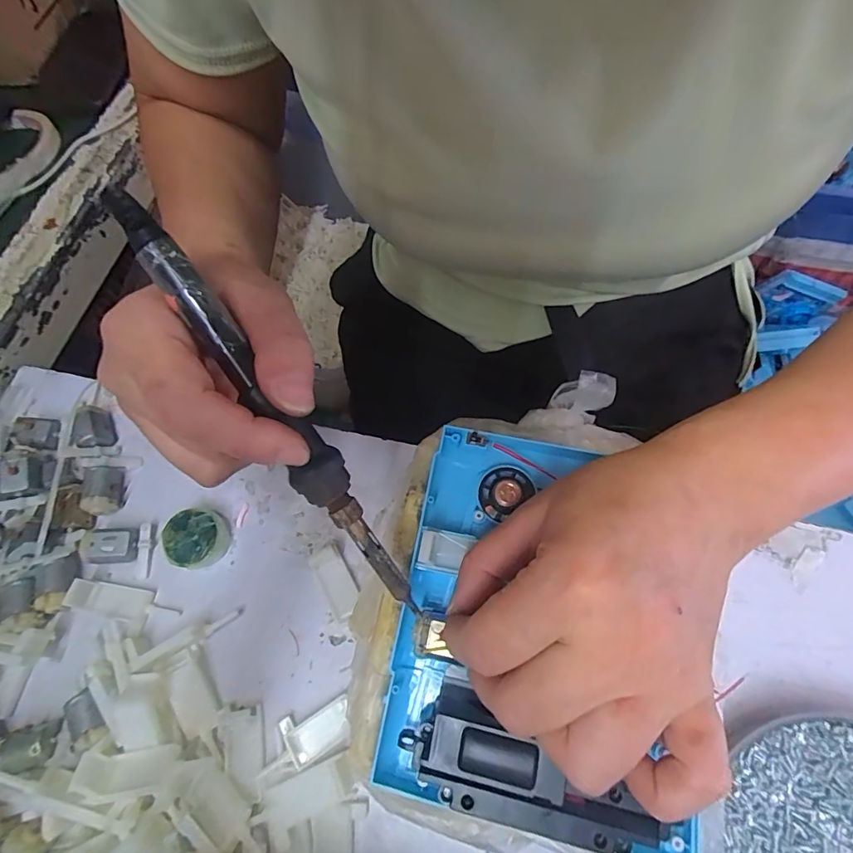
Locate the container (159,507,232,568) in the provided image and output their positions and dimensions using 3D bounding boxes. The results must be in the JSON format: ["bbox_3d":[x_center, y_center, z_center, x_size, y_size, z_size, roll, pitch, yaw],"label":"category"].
[{"bbox_3d":[-0.133,0.065,0.271,0.032,0.017,0.032,-1,66,2],"label":"container"}]

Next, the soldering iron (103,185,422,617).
[{"bbox_3d":[-0.059,-0.005,0.184,0.019,0.014,0.192,-36,102,-13],"label":"soldering iron"}]

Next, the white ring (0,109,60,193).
[{"bbox_3d":[-0.369,-0.239,0.411,0.095,0.010,0.096,-1,66,2],"label":"white ring"}]

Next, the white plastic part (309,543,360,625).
[{"bbox_3d":[-0.050,0.087,0.264,0.017,0.008,0.038,-29,68,-10],"label":"white plastic part"}]

